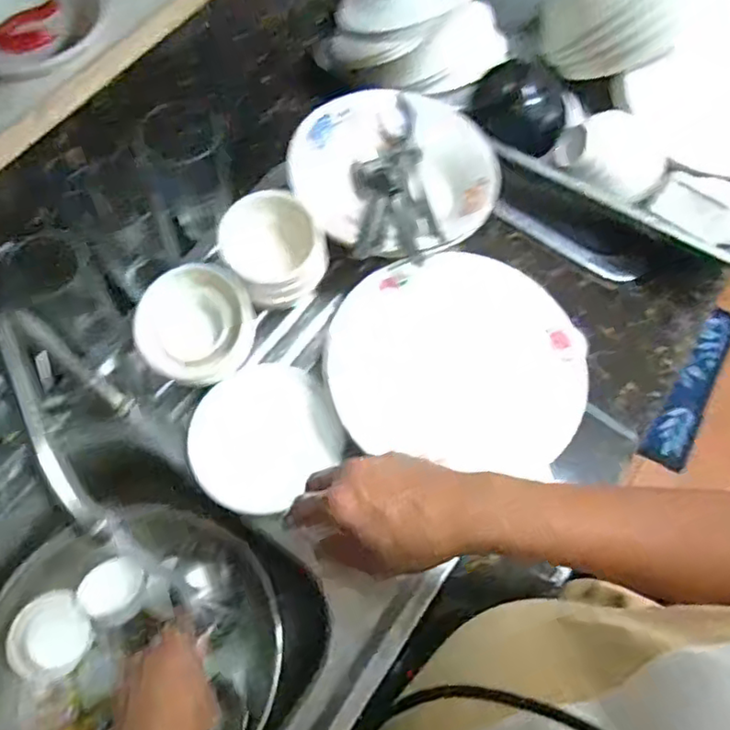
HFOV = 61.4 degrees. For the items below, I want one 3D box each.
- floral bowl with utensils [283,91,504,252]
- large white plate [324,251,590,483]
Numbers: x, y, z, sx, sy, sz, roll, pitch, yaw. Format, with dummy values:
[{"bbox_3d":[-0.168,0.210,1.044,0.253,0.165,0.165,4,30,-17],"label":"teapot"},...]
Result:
[{"bbox_3d":[0.034,-0.212,0.672,0.219,0.040,0.229,1,67,-2],"label":"floral bowl with utensils"},{"bbox_3d":[0.091,-0.010,0.612,0.245,0.019,0.222,3,67,-1],"label":"large white plate"}]

